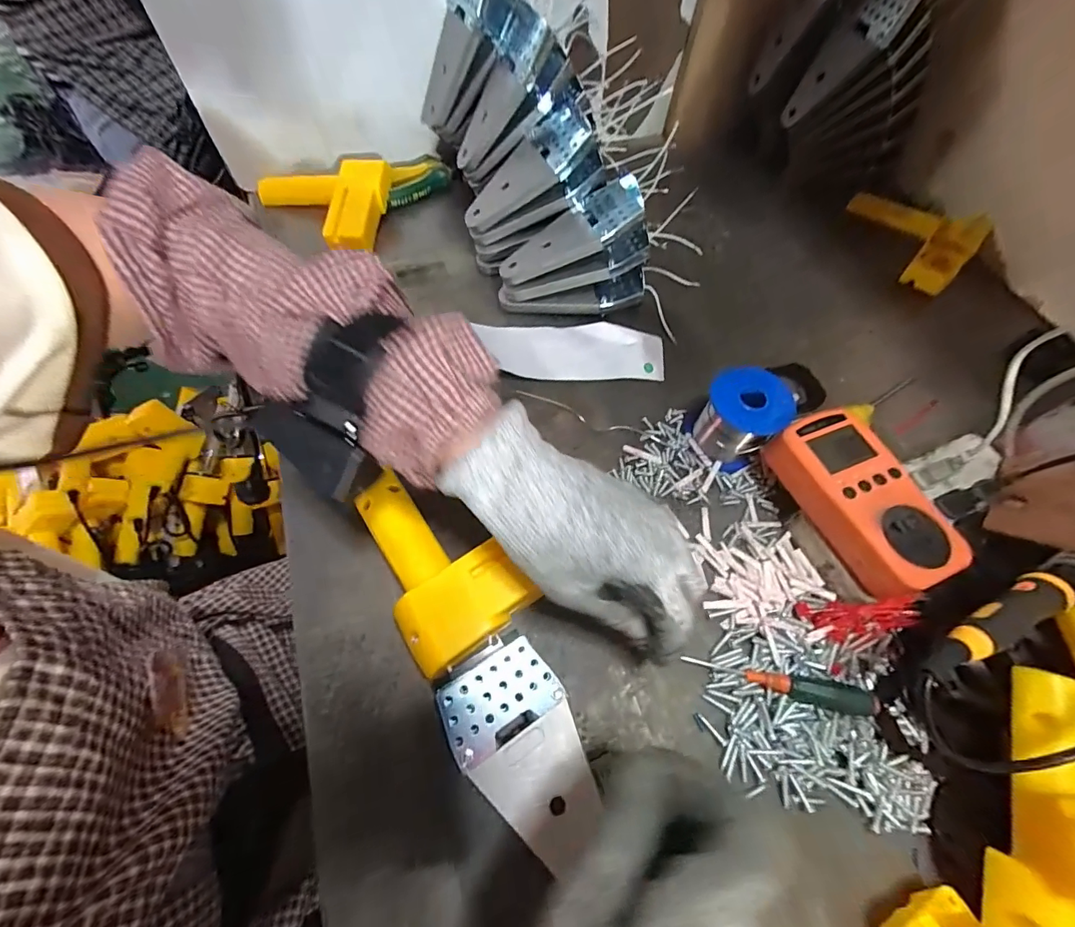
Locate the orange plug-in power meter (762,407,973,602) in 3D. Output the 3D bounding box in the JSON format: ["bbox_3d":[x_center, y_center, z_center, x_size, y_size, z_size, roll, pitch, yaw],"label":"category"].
[{"bbox_3d":[0.225,0.024,0.315,0.064,0.032,0.125,-23,66,-15],"label":"orange plug-in power meter"}]

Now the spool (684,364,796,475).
[{"bbox_3d":[0.164,-0.039,0.371,0.056,0.059,0.064,-33,68,-19],"label":"spool"}]

